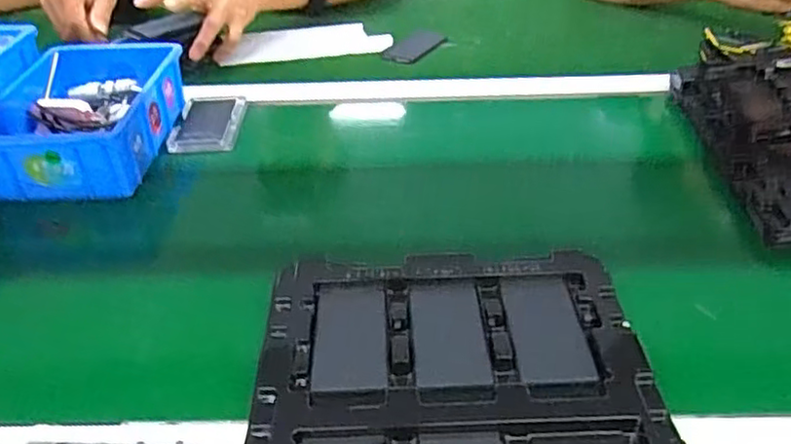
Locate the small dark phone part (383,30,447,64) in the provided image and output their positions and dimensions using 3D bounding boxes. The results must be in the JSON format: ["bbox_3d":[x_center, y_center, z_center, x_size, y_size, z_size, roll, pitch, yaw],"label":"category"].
[{"bbox_3d":[0.022,-0.211,0.807,0.047,0.004,0.078,28,53,28],"label":"small dark phone part"}]

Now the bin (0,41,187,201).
[{"bbox_3d":[-0.282,-0.099,0.617,0.136,0.057,0.200,0,36,3],"label":"bin"}]

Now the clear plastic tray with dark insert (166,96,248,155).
[{"bbox_3d":[-0.181,-0.098,0.662,0.063,0.014,0.098,-2,36,0],"label":"clear plastic tray with dark insert"}]

